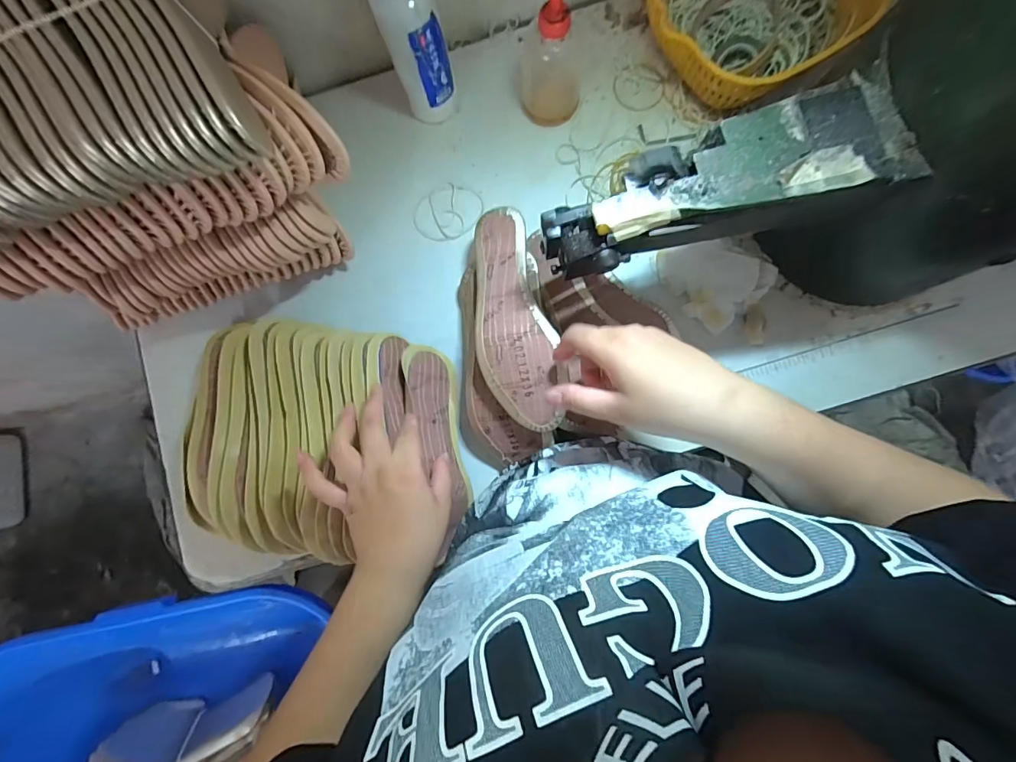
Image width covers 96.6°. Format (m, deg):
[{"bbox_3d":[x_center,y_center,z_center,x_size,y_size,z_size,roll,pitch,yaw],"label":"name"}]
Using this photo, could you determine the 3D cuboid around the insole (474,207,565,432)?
[{"bbox_3d":[0.002,-0.063,0.434,0.066,0.033,0.216,-11,78,4],"label":"insole"}]

